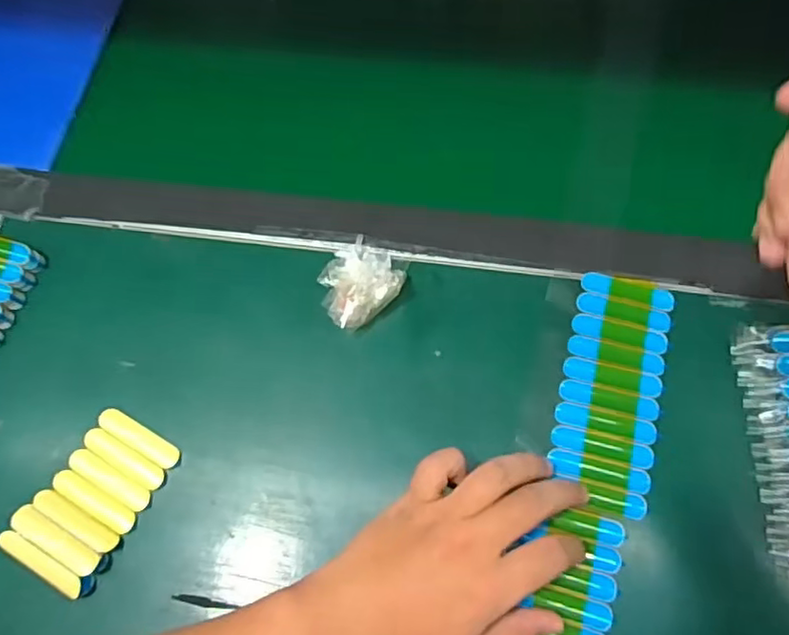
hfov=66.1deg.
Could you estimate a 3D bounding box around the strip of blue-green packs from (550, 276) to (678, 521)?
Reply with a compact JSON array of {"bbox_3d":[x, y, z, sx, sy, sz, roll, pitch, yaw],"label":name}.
[{"bbox_3d":[0.142,0.045,0.395,0.064,0.008,0.153,12,69,8],"label":"strip of blue-green packs"}]

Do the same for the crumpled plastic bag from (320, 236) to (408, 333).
[{"bbox_3d":[-0.026,-0.026,0.420,0.057,0.028,0.058,-34,70,-11],"label":"crumpled plastic bag"}]

